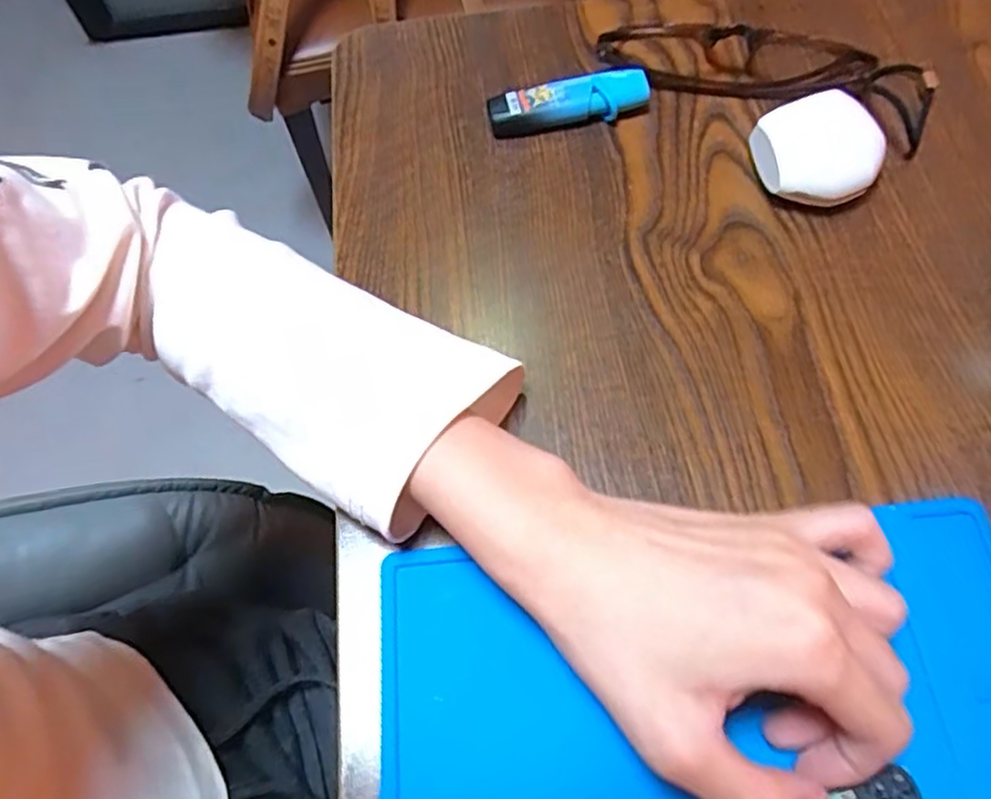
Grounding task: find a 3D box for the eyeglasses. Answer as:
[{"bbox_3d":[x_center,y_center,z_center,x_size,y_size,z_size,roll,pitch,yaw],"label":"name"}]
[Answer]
[{"bbox_3d":[0.143,-0.178,0.370,0.169,0.027,0.059,18,65,12],"label":"eyeglasses"}]

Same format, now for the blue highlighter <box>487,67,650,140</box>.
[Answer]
[{"bbox_3d":[0.039,-0.155,0.369,0.082,0.019,0.022,-13,62,-4],"label":"blue highlighter"}]

